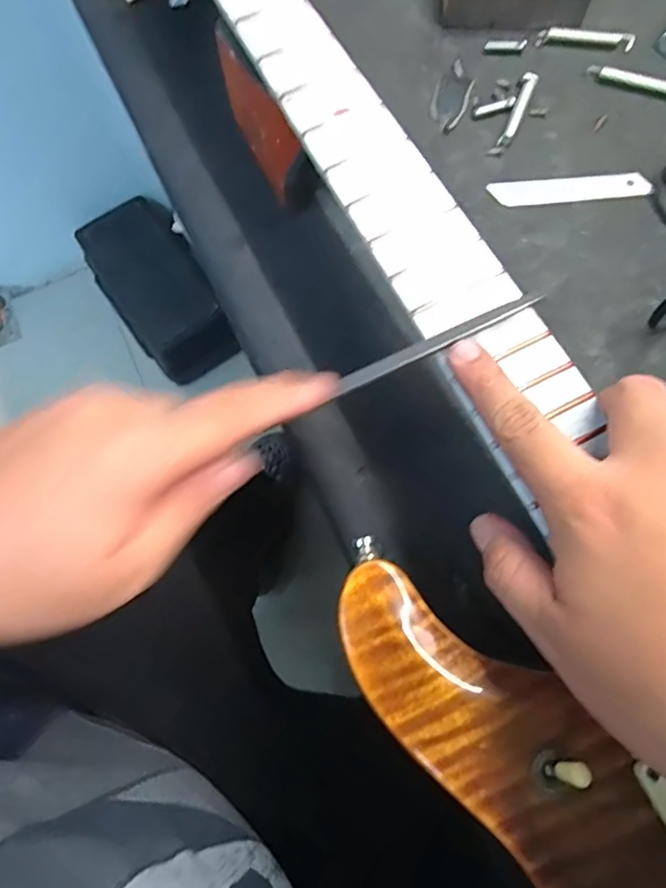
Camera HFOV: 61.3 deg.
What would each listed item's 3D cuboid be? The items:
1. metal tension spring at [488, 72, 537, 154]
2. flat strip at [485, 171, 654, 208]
[{"bbox_3d":[0.125,-0.226,0.384,0.011,0.005,0.072,24,74,9],"label":"metal tension spring"},{"bbox_3d":[0.156,-0.168,0.369,0.104,0.004,0.020,-5,72,0],"label":"flat strip"}]

